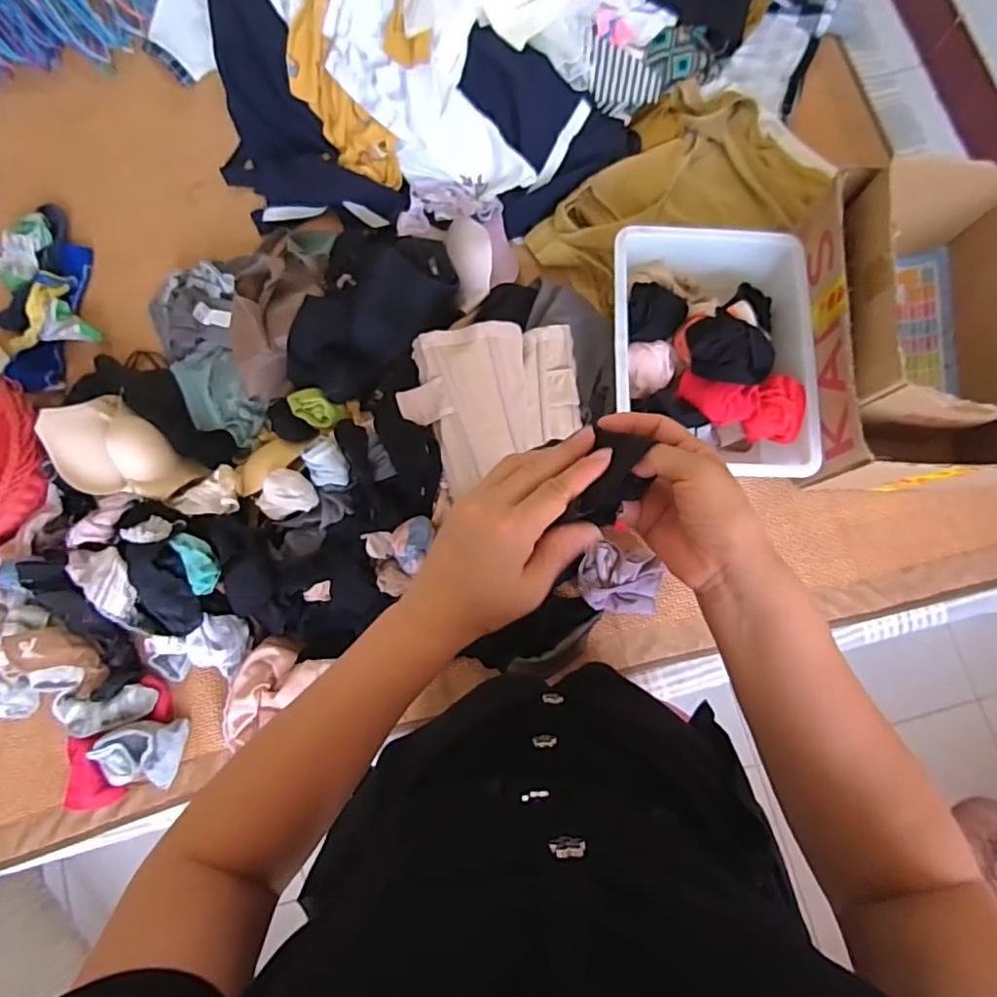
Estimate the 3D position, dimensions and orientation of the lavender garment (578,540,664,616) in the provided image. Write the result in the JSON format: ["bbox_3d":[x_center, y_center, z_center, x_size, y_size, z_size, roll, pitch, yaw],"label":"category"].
[{"bbox_3d":[0.176,0.120,0.855,0.117,0.049,0.092,14,81,4],"label":"lavender garment"}]

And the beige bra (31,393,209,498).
[{"bbox_3d":[-0.564,-0.066,0.866,0.200,0.079,0.125,39,84,7],"label":"beige bra"}]

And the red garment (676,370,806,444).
[{"bbox_3d":[0.345,-0.141,0.834,0.171,0.055,0.090,14,81,4],"label":"red garment"}]

